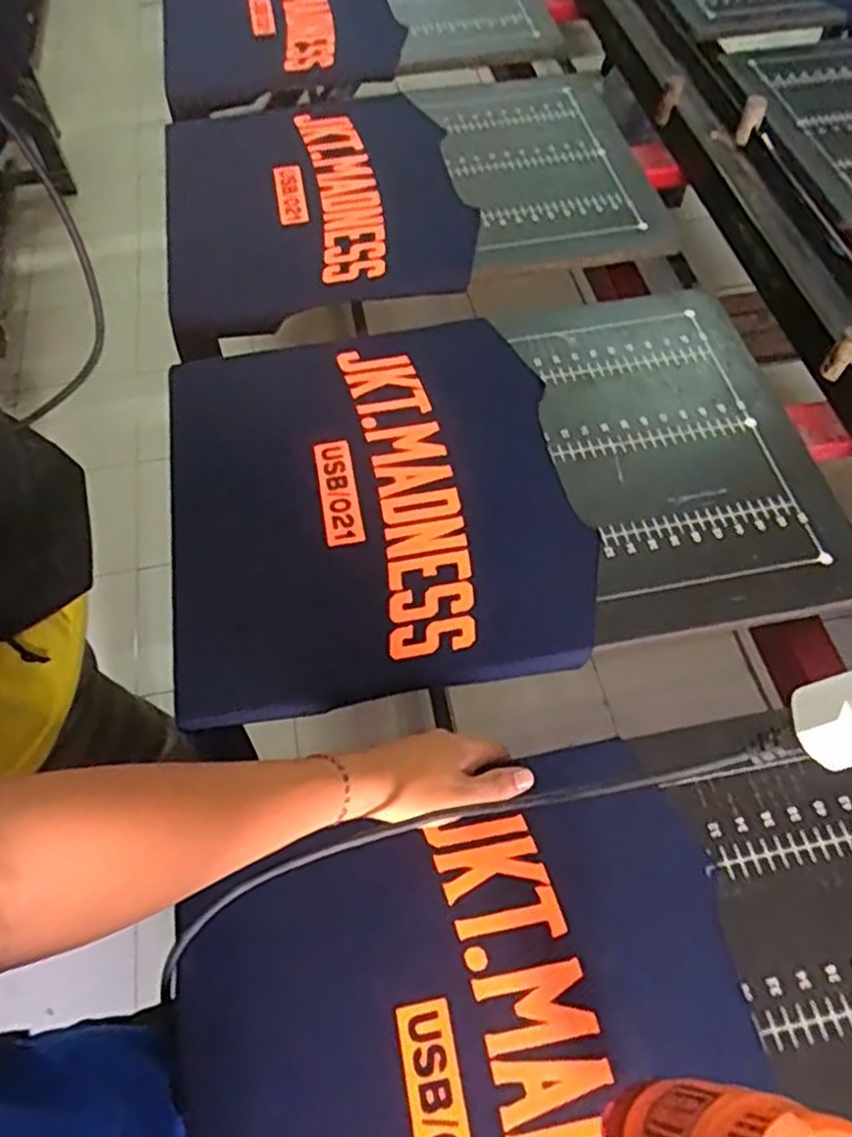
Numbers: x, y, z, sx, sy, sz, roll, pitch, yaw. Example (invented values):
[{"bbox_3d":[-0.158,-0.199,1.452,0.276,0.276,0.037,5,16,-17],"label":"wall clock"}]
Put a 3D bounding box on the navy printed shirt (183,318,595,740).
[{"bbox_3d":[-0.056,-0.075,0.707,0.357,0.043,0.411,-8,59,-5],"label":"navy printed shirt"}]

